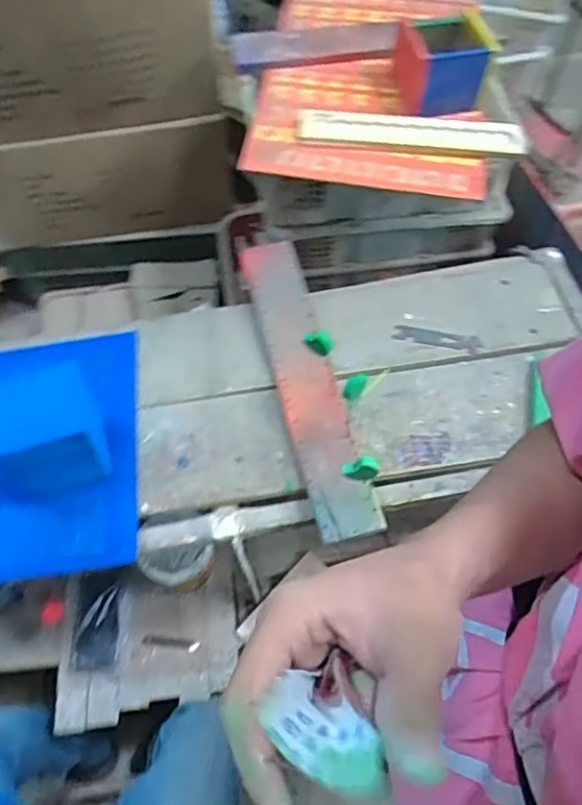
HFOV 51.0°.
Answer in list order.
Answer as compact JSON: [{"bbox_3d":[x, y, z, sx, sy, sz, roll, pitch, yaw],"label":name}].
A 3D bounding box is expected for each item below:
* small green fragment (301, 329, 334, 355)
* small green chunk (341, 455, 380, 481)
[{"bbox_3d":[0.035,-0.080,0.808,0.041,0.033,0.015,18,60,11],"label":"small green fragment"},{"bbox_3d":[0.083,0.078,0.727,0.043,0.035,0.016,11,59,7],"label":"small green chunk"}]

